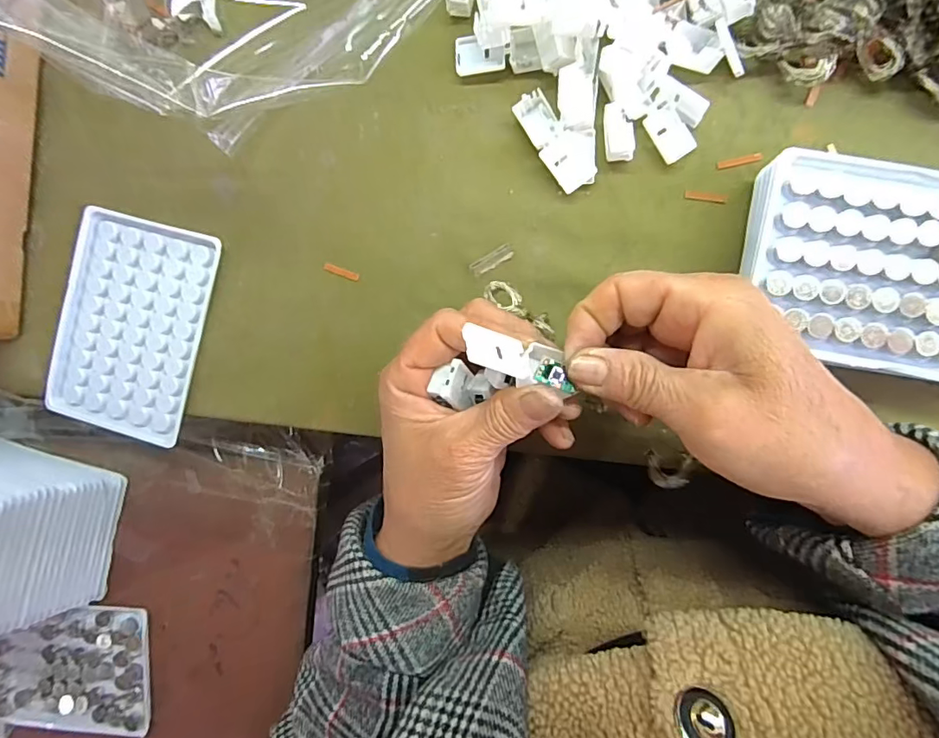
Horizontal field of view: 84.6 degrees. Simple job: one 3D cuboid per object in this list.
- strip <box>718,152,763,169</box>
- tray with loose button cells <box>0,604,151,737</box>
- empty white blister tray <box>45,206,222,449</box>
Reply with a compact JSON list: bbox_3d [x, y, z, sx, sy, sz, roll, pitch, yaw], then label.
[{"bbox_3d":[0.143,-0.110,0.272,0.022,0.004,0.004,-10,92,8],"label":"strip"},{"bbox_3d":[-0.292,0.216,0.381,0.120,0.017,0.091,2,93,8],"label":"tray with loose button cells"},{"bbox_3d":[-0.207,-0.026,0.317,0.090,0.009,0.129,15,95,7],"label":"empty white blister tray"}]

